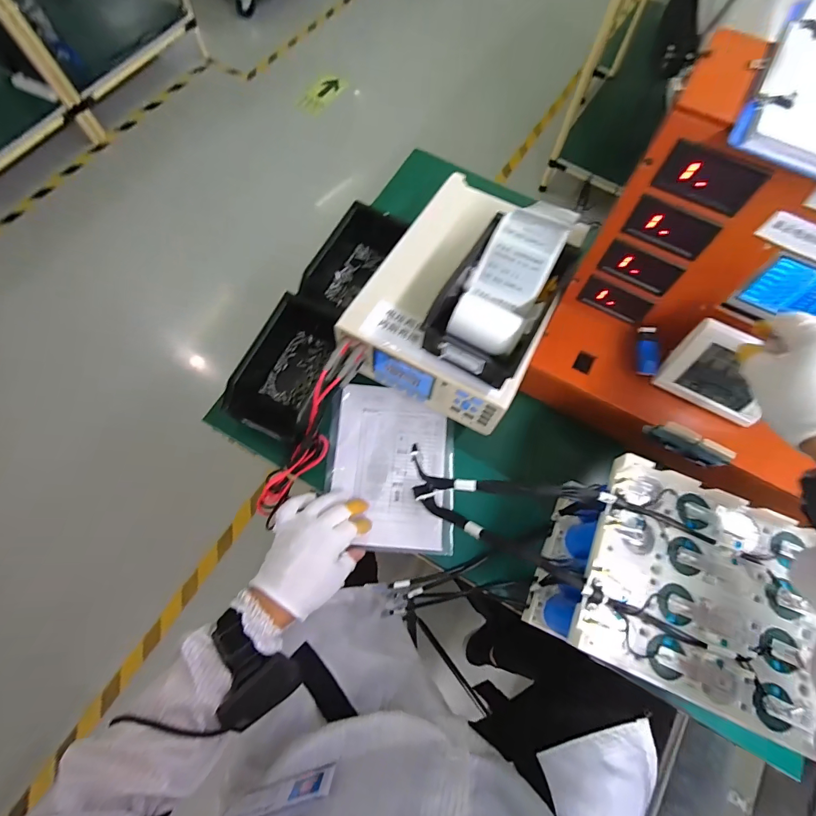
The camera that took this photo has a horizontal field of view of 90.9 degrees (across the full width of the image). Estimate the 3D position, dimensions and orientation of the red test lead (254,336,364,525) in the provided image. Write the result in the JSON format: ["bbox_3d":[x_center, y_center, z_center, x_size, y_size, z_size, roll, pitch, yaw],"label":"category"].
[{"bbox_3d":[-0.116,0.031,0.490,0.042,0.055,0.248,32,105,10],"label":"red test lead"}]

